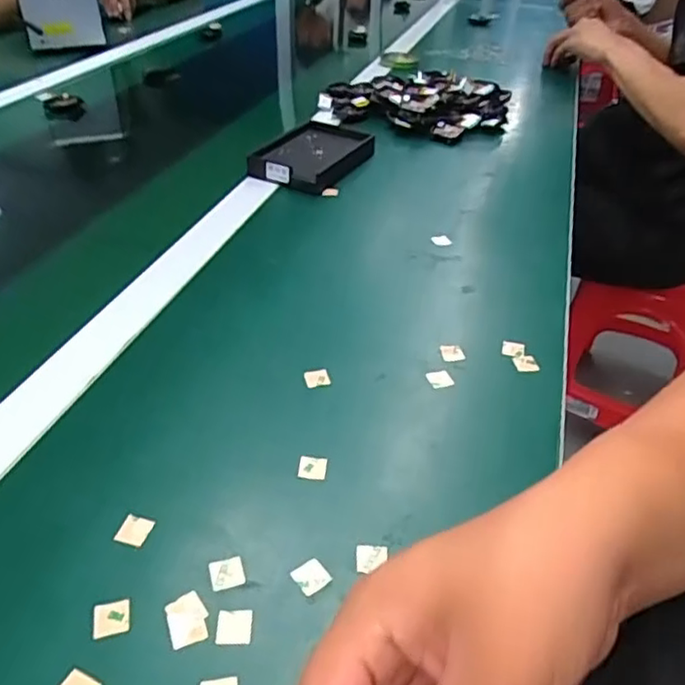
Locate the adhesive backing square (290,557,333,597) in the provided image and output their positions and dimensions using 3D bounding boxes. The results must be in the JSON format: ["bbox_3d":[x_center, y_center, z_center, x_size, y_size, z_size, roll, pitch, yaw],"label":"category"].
[{"bbox_3d":[-0.015,0.115,0.307,0.016,0.004,0.016,-25,47,-30],"label":"adhesive backing square"}]

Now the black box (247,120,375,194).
[{"bbox_3d":[-0.028,-0.212,0.699,0.099,0.021,0.149,20,41,18],"label":"black box"}]

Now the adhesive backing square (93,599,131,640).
[{"bbox_3d":[-0.106,0.126,0.286,0.016,0.004,0.017,-7,38,-17],"label":"adhesive backing square"}]

